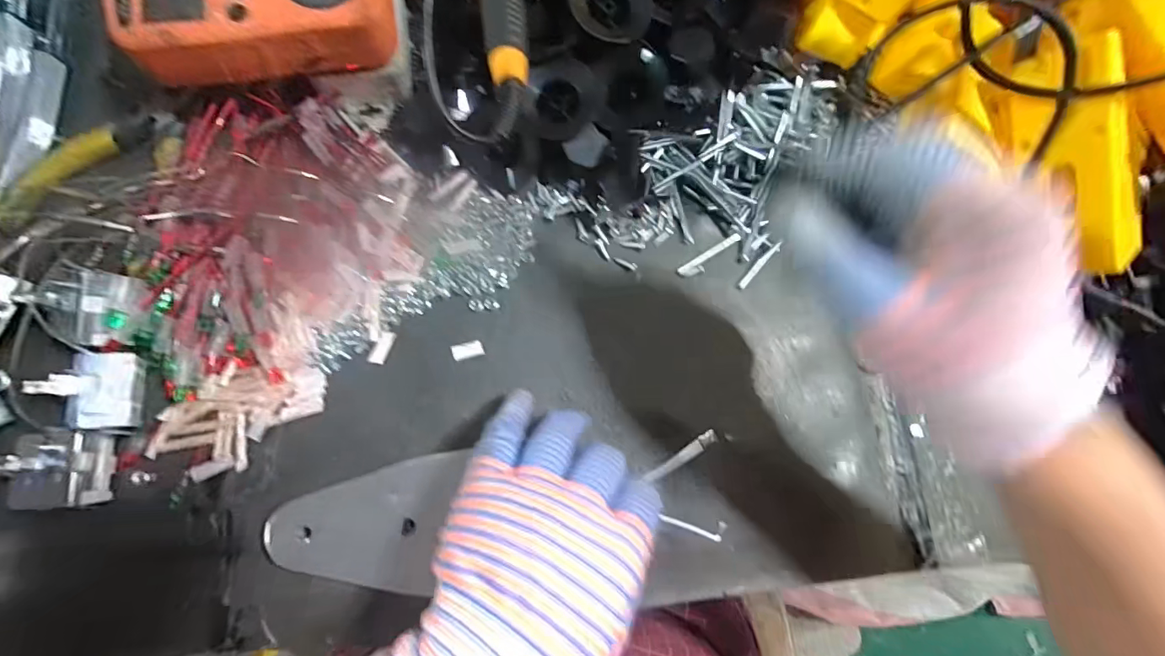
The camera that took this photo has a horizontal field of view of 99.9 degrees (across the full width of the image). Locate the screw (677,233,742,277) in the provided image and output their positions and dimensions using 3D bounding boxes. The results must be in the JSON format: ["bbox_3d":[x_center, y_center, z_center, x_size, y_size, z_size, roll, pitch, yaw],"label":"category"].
[{"bbox_3d":[0.080,-0.044,0.307,0.044,0.004,0.010,-32,83,-11],"label":"screw"}]

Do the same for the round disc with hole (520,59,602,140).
[{"bbox_3d":[-0.012,-0.133,0.286,0.044,0.006,0.049,11,86,-4],"label":"round disc with hole"}]

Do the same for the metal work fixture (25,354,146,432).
[{"bbox_3d":[-0.242,0.030,0.240,0.039,0.019,0.036,7,82,-28],"label":"metal work fixture"}]

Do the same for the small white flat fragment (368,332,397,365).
[{"bbox_3d":[-0.112,0.011,0.275,0.008,0.004,0.019,27,77,0],"label":"small white flat fragment"}]

